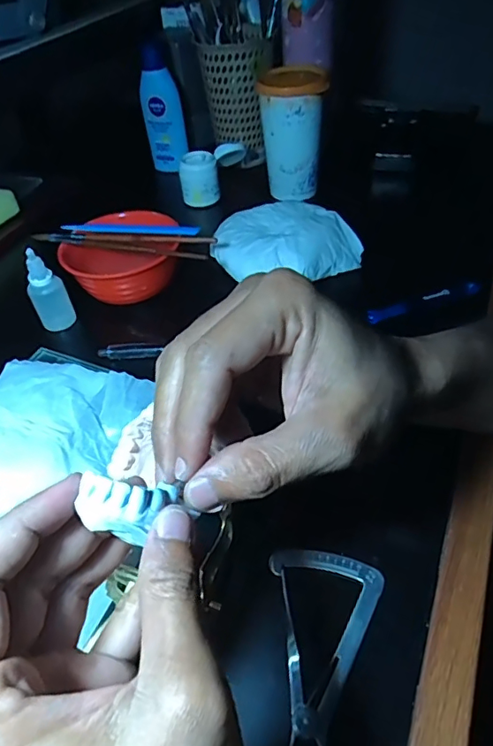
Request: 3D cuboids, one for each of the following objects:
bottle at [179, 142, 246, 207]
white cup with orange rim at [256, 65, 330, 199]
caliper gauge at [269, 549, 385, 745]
[{"bbox_3d":[-0.037,-0.235,0.610,0.084,0.054,0.040,-16,46,-11],"label":"bottle"},{"bbox_3d":[0.051,-0.268,0.582,0.065,0.122,0.065,-3,48,3],"label":"white cup with orange rim"},{"bbox_3d":[0.029,0.133,0.268,0.060,0.009,0.095,18,50,22],"label":"caliper gauge"}]

